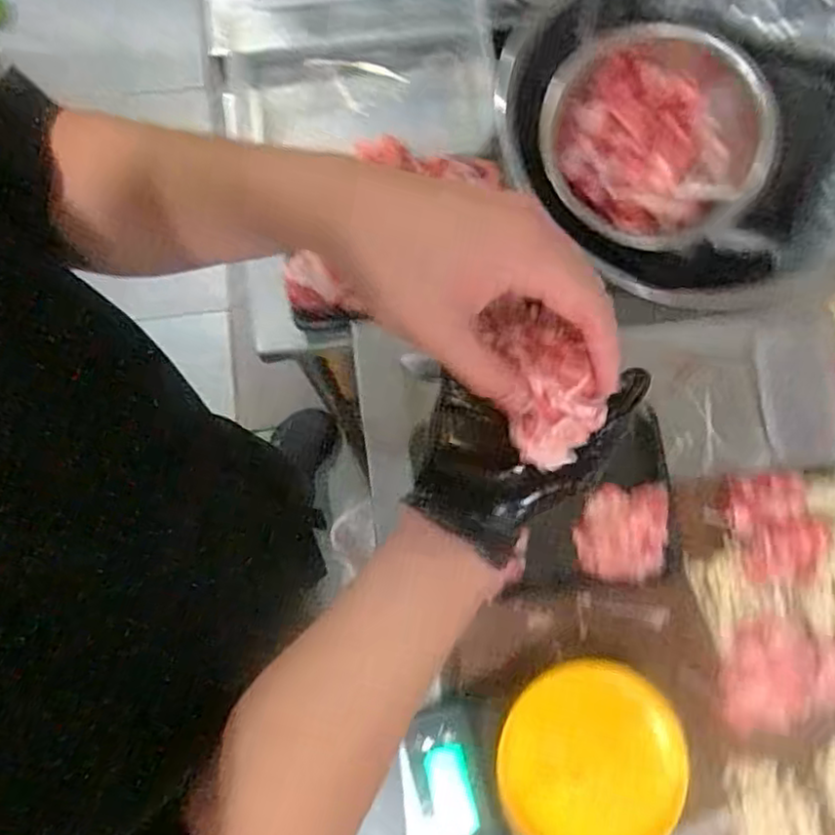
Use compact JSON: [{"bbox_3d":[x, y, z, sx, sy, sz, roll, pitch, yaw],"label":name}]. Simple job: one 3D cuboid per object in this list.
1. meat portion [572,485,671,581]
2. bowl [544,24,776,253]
[{"bbox_3d":[0.181,0.098,0.578,0.076,0.030,0.087,12,78,2],"label":"meat portion"},{"bbox_3d":[0.212,-0.255,0.596,0.196,0.077,0.180,23,78,4],"label":"bowl"}]

